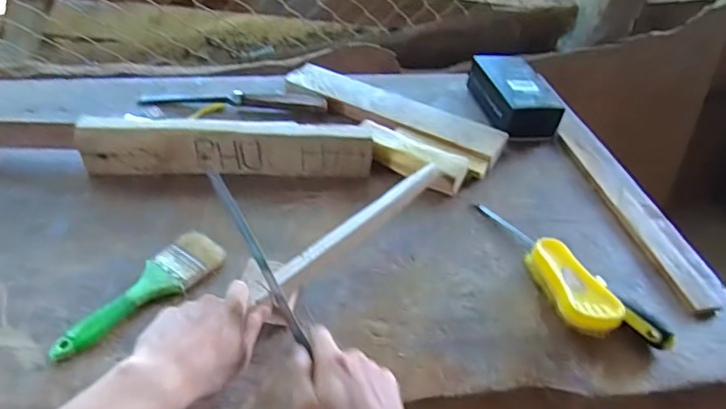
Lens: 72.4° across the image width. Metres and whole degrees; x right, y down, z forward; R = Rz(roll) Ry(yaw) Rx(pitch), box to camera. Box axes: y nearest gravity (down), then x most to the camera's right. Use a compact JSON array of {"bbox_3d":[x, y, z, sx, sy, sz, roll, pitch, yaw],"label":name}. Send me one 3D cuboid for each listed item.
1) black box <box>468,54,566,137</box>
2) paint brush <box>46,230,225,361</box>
[{"bbox_3d":[0.268,-0.193,0.887,0.111,0.064,0.194,-3,43,-10],"label":"black box"},{"bbox_3d":[-0.246,0.096,0.548,0.060,0.017,0.194,31,48,25],"label":"paint brush"}]

